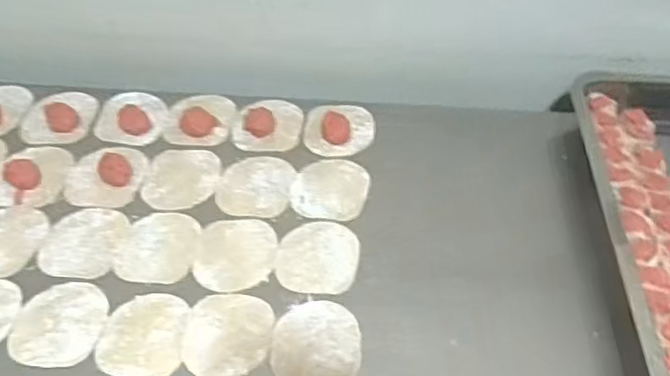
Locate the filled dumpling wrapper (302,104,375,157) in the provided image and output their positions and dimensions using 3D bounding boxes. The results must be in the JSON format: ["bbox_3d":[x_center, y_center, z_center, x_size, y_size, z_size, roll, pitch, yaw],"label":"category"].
[{"bbox_3d":[0.005,-0.074,0.745,0.081,0.015,0.089,7,50,3],"label":"filled dumpling wrapper"}]

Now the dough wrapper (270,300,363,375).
[{"bbox_3d":[-0.016,0.135,0.565,0.077,0.004,0.085,4,50,0],"label":"dough wrapper"}]

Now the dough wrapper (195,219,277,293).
[{"bbox_3d":[-0.096,0.063,0.629,0.076,0.004,0.085,6,50,2],"label":"dough wrapper"}]

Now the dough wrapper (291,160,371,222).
[{"bbox_3d":[-0.005,0.000,0.685,0.077,0.005,0.083,1,50,-2],"label":"dough wrapper"}]

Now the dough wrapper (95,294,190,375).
[{"bbox_3d":[-0.171,0.131,0.571,0.073,0.004,0.080,1,50,-2],"label":"dough wrapper"}]

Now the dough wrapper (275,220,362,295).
[{"bbox_3d":[-0.017,0.066,0.628,0.078,0.004,0.080,1,50,-2],"label":"dough wrapper"}]

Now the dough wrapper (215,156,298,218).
[{"bbox_3d":[-0.086,-0.003,0.689,0.078,0.004,0.084,1,50,-2],"label":"dough wrapper"}]

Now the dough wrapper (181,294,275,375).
[{"bbox_3d":[-0.095,0.131,0.569,0.075,0.004,0.083,7,50,3],"label":"dough wrapper"}]

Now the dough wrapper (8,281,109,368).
[{"bbox_3d":[-0.247,0.120,0.576,0.078,0.004,0.082,7,50,3],"label":"dough wrapper"}]

